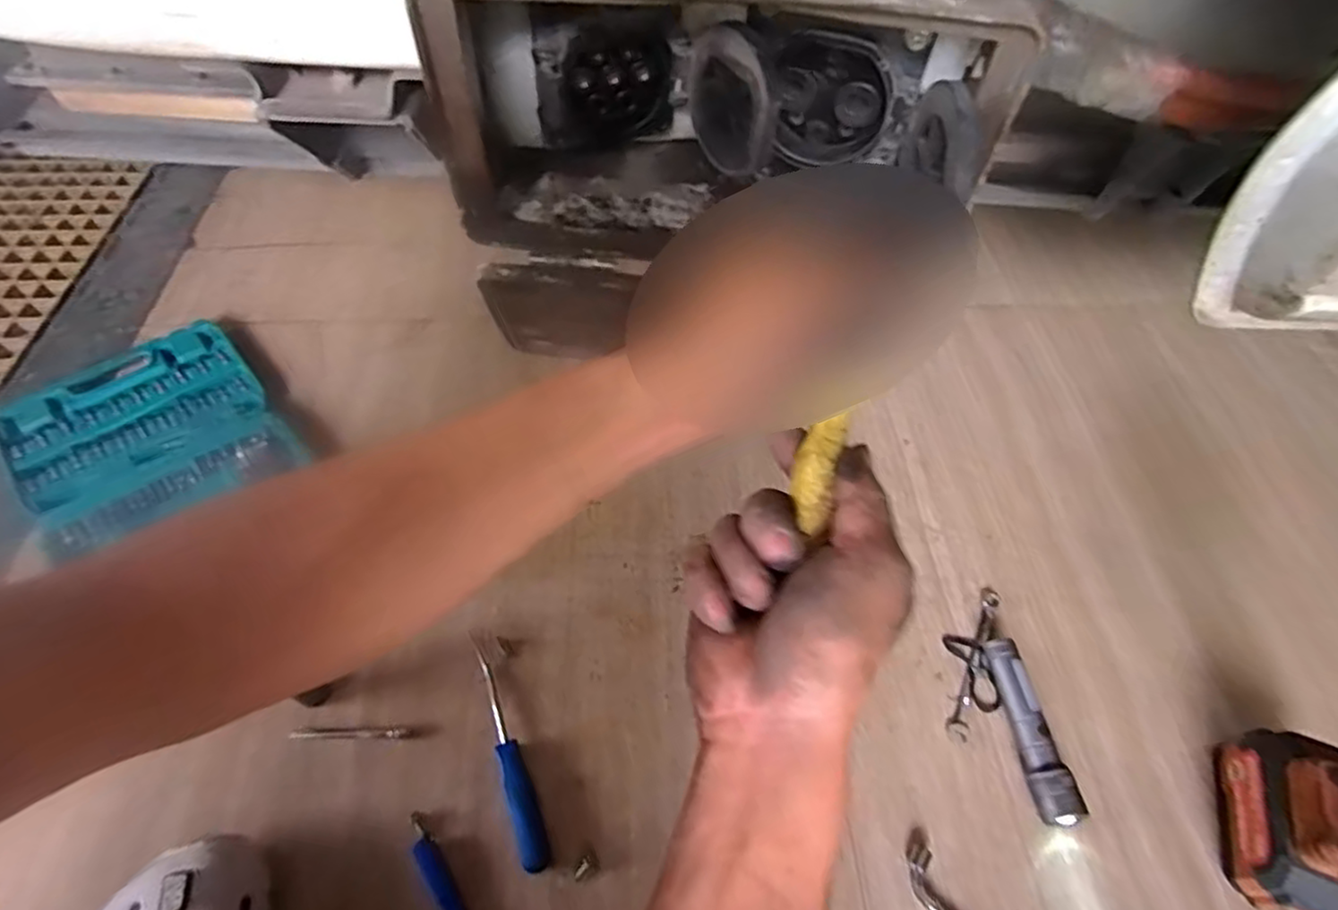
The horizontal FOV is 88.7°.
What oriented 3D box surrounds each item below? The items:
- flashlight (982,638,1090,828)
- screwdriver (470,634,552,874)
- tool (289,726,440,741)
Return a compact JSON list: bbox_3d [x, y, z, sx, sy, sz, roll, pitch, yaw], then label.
[{"bbox_3d":[0.311,0.235,0.593,0.031,0.029,0.151,-4,55,-3],"label":"flashlight"},{"bbox_3d":[-0.135,0.244,0.577,0.023,0.026,0.195,-18,57,-12],"label":"screwdriver"},{"bbox_3d":[-0.264,0.243,0.596,0.122,0.009,0.011,-2,55,-1],"label":"tool"}]

